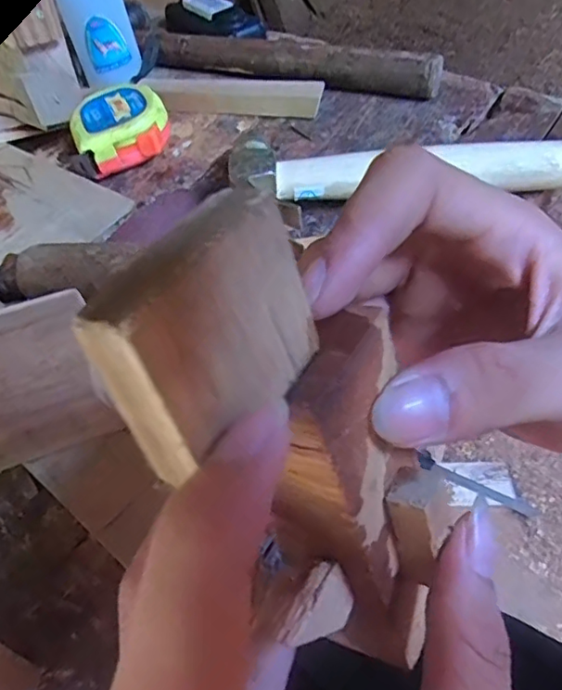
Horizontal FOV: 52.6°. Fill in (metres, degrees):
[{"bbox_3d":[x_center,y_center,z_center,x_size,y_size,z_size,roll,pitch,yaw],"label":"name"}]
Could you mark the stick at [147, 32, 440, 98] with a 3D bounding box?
[{"bbox_3d":[0.008,-0.227,0.457,0.235,0.028,0.018,14,55,16],"label":"stick"}]

